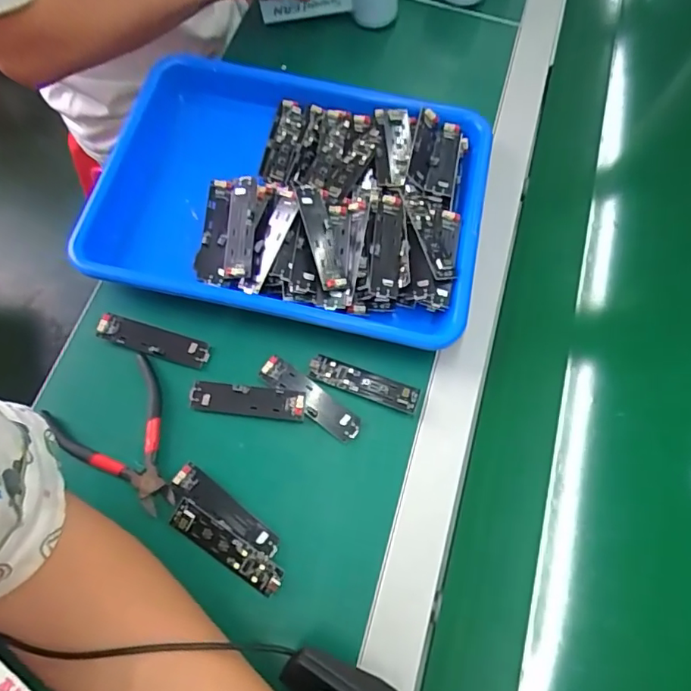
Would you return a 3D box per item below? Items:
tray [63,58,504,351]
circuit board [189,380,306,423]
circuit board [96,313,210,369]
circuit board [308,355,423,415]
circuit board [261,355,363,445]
[{"bbox_3d":[-0.049,-0.137,0.486,0.341,0.045,0.244,11,67,3],"label":"tray"},{"bbox_3d":[-0.078,0.045,0.430,0.090,0.004,0.025,6,67,1],"label":"circuit board"},{"bbox_3d":[-0.159,-0.004,0.444,0.091,0.011,0.024,15,68,5],"label":"circuit board"},{"bbox_3d":[0.015,0.031,0.440,0.091,0.004,0.024,18,68,6],"label":"circuit board"},{"bbox_3d":[-0.028,0.042,0.433,0.092,0.008,0.025,36,71,13],"label":"circuit board"}]

